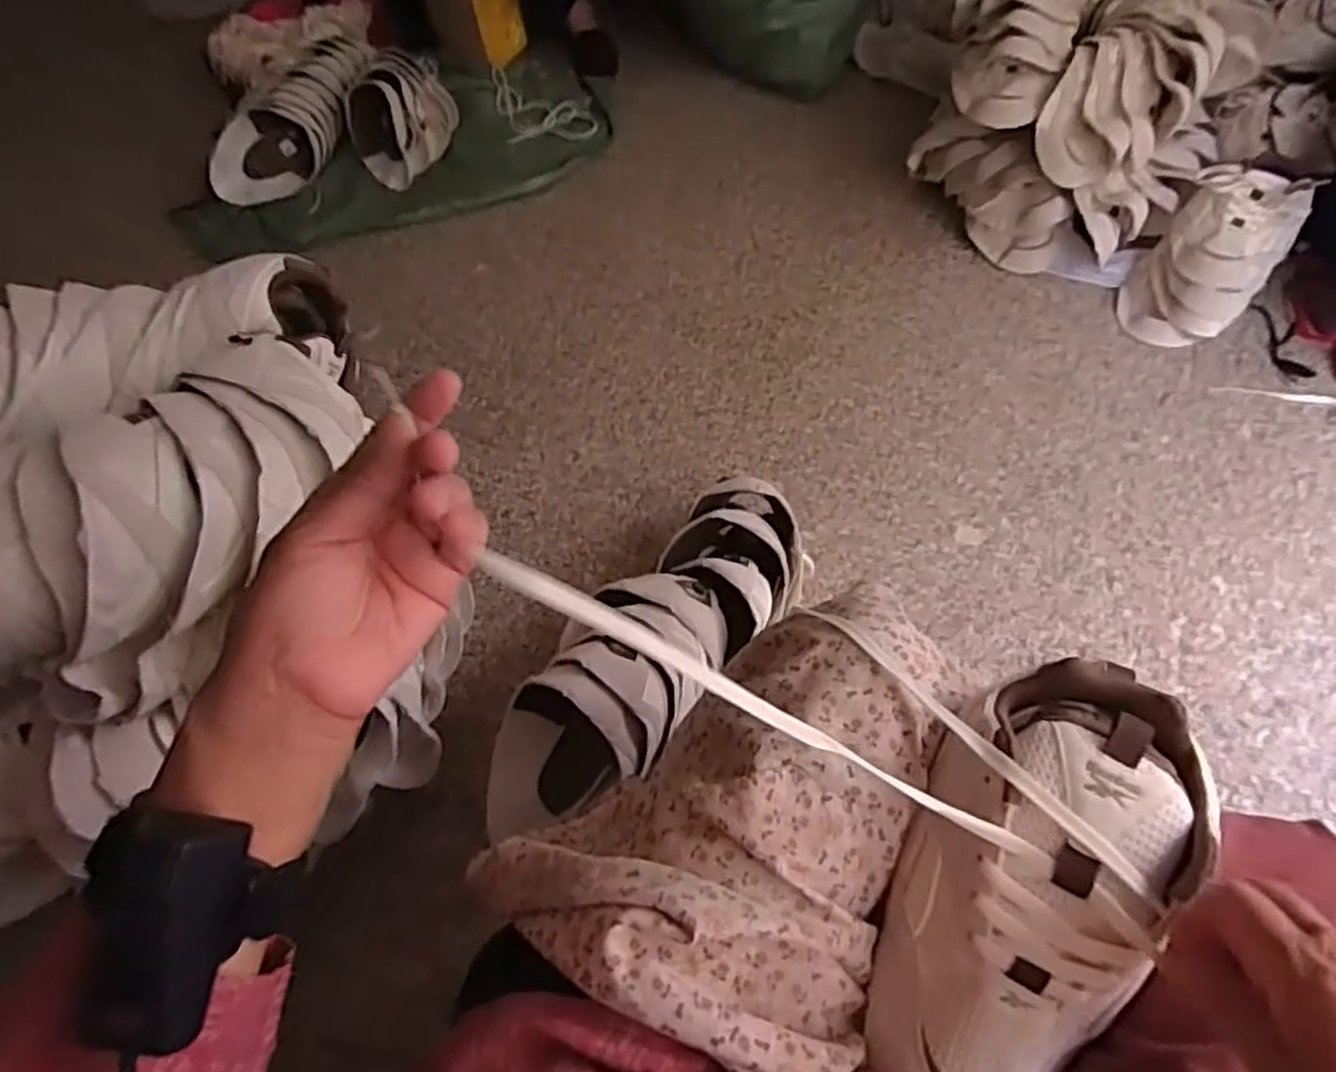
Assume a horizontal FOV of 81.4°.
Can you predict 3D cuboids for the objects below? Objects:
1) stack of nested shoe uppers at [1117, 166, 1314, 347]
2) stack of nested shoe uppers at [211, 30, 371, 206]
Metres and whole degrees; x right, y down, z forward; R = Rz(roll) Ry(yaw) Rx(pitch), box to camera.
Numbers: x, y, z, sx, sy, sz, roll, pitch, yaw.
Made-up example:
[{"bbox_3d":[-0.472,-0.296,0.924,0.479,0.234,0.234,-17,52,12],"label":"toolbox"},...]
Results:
[{"bbox_3d":[0.784,-0.402,1.133,0.103,0.264,0.150,10,26,-37],"label":"stack of nested shoe uppers"},{"bbox_3d":[-0.723,-0.812,1.506,0.181,0.108,0.431,2,56,7],"label":"stack of nested shoe uppers"}]

